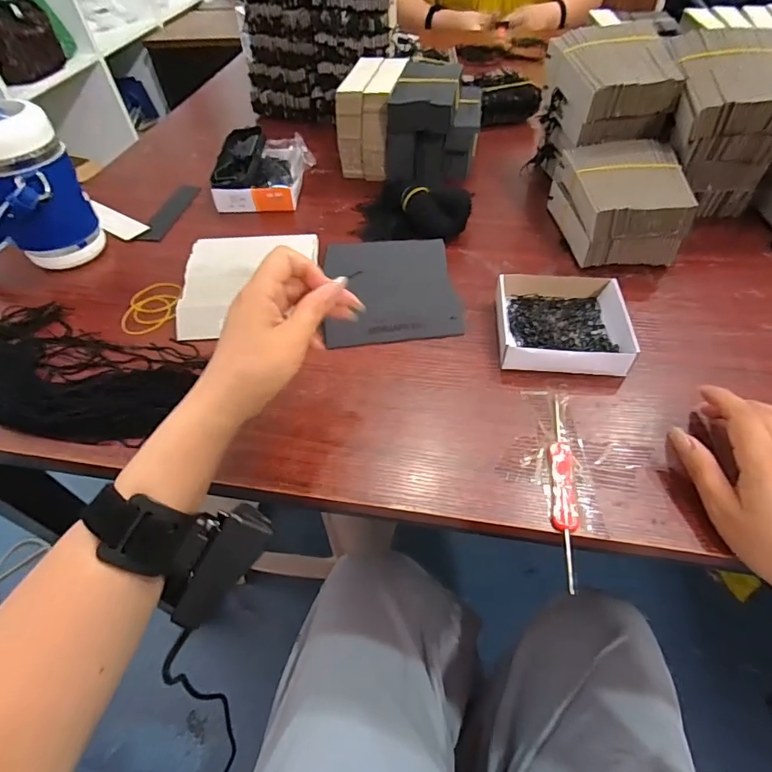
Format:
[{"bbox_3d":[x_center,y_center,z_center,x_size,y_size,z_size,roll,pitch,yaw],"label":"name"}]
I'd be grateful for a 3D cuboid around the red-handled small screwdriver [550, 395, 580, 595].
[{"bbox_3d":[0.123,0.067,0.318,0.016,0.014,0.147,7,53,8],"label":"red-handled small screwdriver"}]

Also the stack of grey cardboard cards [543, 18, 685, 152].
[{"bbox_3d":[0.246,-0.331,0.509,0.108,0.078,0.128,-5,50,0],"label":"stack of grey cardboard cards"}]

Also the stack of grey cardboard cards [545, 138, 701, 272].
[{"bbox_3d":[0.244,-0.194,0.480,0.104,0.071,0.139,-2,53,0],"label":"stack of grey cardboard cards"}]

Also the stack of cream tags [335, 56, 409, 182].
[{"bbox_3d":[-0.016,-0.358,0.612,0.068,0.100,0.122,8,51,10],"label":"stack of cream tags"}]

